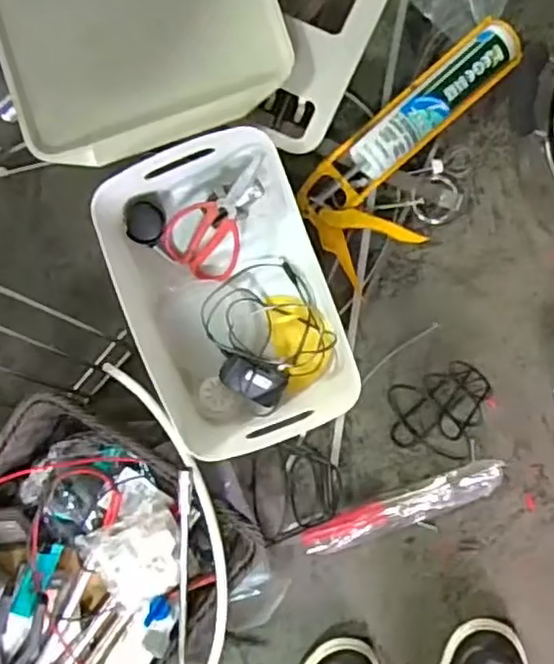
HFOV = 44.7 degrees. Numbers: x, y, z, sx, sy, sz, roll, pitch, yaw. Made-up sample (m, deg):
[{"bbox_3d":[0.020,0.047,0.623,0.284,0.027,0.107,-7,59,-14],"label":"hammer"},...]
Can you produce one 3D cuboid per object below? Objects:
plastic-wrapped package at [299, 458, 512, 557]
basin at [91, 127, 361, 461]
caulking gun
[{"bbox_3d":[0.148,0.205,0.778,0.245,0.036,0.043,-21,90,3],"label":"plastic-wrapped package"},{"bbox_3d":[-0.050,-0.036,0.741,0.191,0.150,0.318,-20,90,3],"label":"basin"},{"bbox_3d":[0.168,-0.205,0.775,0.314,0.069,0.138,-42,89,2],"label":"caulking gun"}]

